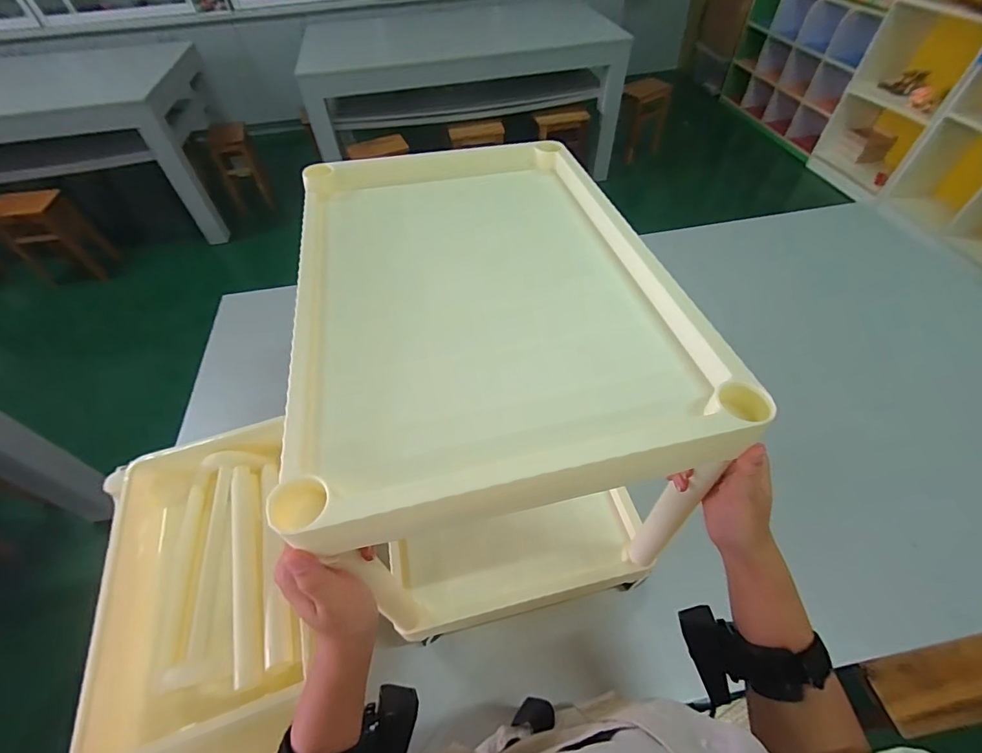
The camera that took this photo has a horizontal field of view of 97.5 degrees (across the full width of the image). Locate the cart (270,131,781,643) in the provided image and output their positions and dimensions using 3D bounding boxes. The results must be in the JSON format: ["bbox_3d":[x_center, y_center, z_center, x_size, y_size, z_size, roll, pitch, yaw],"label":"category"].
[{"bbox_3d":[-0.011,-0.004,0.556,0.331,0.365,0.475,-11,52,-6],"label":"cart"}]

